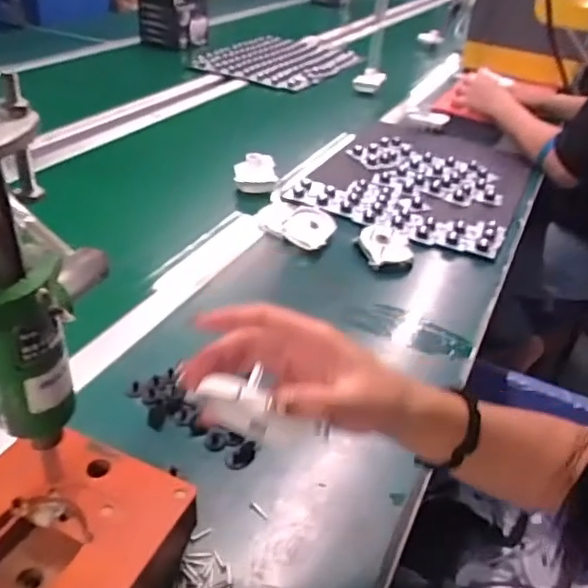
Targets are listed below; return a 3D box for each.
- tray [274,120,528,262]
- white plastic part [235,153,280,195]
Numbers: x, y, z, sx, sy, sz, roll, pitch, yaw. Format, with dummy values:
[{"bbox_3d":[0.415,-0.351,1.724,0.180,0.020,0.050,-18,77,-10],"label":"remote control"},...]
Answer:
[{"bbox_3d":[0.241,-0.223,1.085,0.361,0.034,0.481,19,38,19],"label":"tray"},{"bbox_3d":[-0.065,-0.207,0.984,0.071,0.049,0.057,-1,36,-8],"label":"white plastic part"}]

